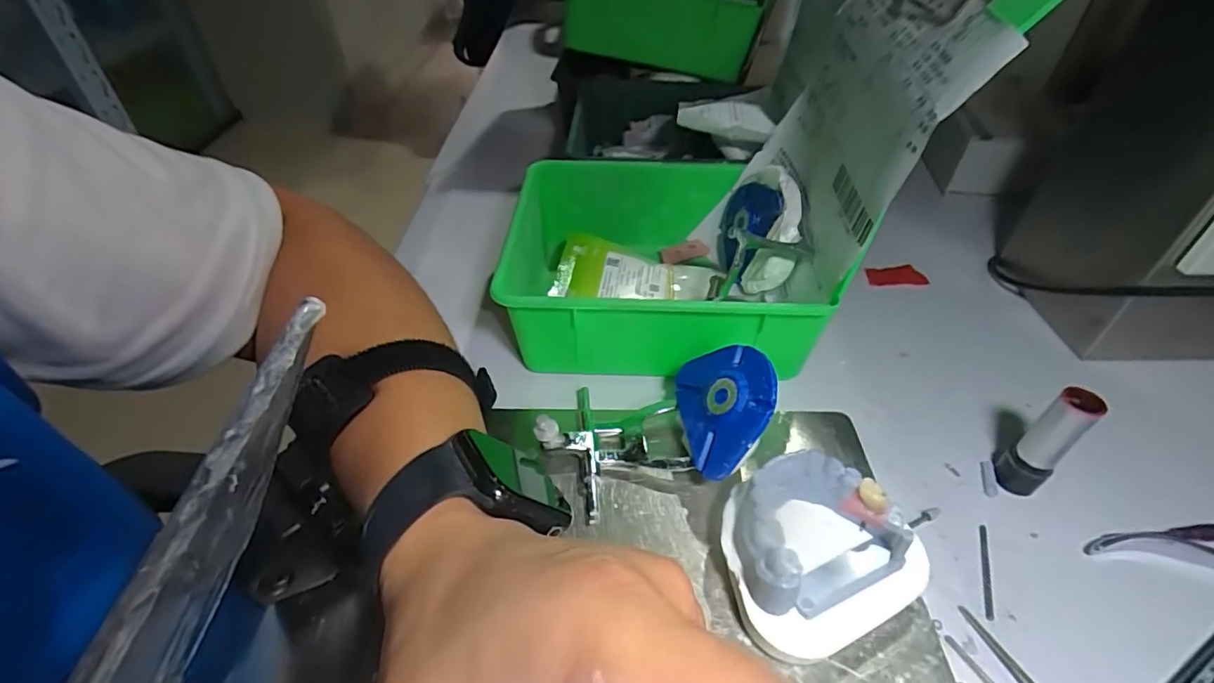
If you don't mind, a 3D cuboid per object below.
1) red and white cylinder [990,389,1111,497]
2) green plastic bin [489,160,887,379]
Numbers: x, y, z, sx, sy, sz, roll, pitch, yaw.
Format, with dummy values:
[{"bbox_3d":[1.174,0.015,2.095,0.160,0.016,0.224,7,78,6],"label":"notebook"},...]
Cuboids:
[{"bbox_3d":[0.194,0.046,0.246,0.014,0.059,0.019,-27,49,-25],"label":"red and white cylinder"},{"bbox_3d":[0.031,-0.047,0.342,0.168,0.063,0.156,0,43,1],"label":"green plastic bin"}]

